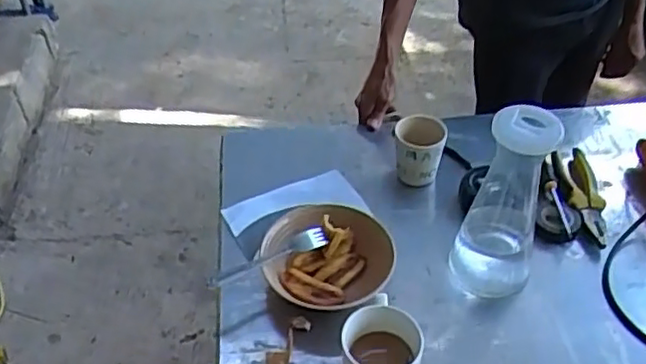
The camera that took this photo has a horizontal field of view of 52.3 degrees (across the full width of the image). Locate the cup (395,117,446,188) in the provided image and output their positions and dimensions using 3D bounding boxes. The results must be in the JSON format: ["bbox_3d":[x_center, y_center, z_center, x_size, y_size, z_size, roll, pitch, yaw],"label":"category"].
[{"bbox_3d":[0.140,-0.042,0.968,0.070,0.106,0.064,0,43,0],"label":"cup"}]

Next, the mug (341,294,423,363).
[{"bbox_3d":[0.062,0.183,0.708,0.079,0.081,0.093,9,43,10],"label":"mug"}]

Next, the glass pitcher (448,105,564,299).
[{"bbox_3d":[0.223,0.026,0.804,0.099,0.243,0.100,29,50,28],"label":"glass pitcher"}]

